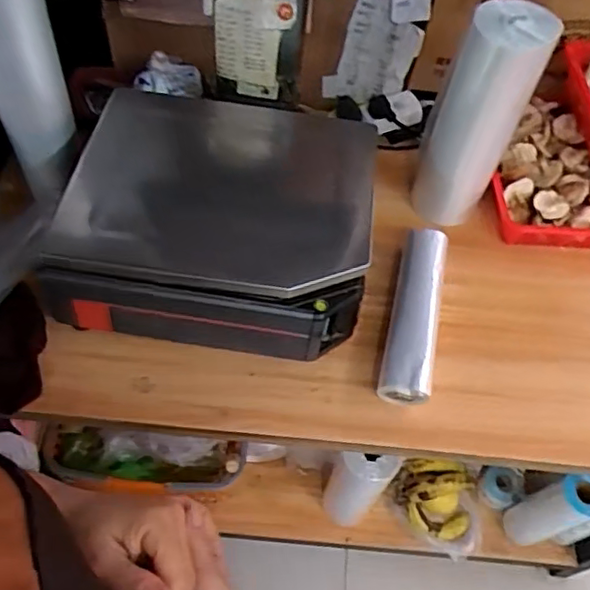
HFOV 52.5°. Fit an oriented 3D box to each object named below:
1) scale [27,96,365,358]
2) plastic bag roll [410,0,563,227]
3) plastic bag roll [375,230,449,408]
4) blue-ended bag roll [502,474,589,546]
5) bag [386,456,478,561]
[{"bbox_3d":[-0.102,-0.097,0.803,0.392,0.167,0.335,8,56,1],"label":"scale"},{"bbox_3d":[0.244,-0.237,0.817,0.108,0.311,0.091,18,57,8],"label":"plastic bag roll"},{"bbox_3d":[0.159,0.019,0.793,0.058,0.049,0.262,13,56,4],"label":"plastic bag roll"},{"bbox_3d":[0.521,0.436,1.202,0.091,0.285,0.086,-15,60,-16],"label":"blue-ended bag roll"},{"bbox_3d":[0.313,0.466,1.307,0.208,0.124,0.155,16,56,5],"label":"bag"}]

